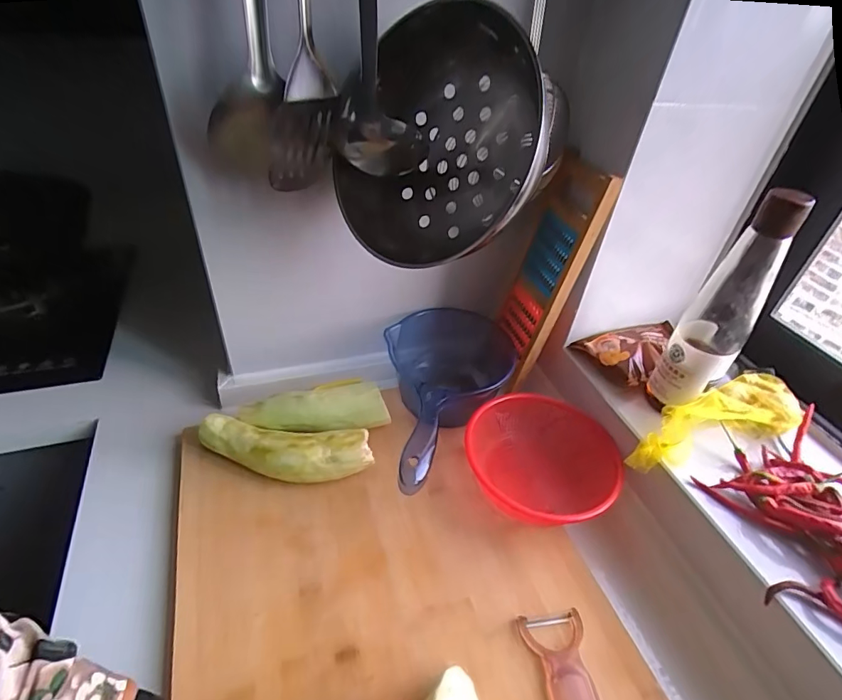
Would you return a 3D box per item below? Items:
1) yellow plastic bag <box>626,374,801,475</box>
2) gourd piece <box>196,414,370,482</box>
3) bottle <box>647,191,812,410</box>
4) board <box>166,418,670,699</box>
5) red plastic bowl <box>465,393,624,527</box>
[{"bbox_3d":[0.335,0.081,0.513,0.230,0.047,0.076,-15,45,-24],"label":"yellow plastic bag"},{"bbox_3d":[-0.159,0.116,0.536,0.199,0.051,0.055,8,40,2],"label":"gourd piece"},{"bbox_3d":[0.314,-0.047,0.471,0.060,0.232,0.068,32,47,27],"label":"bottle"},{"bbox_3d":[0.001,0.286,0.395,0.395,0.026,0.555,-10,43,-18],"label":"board"},{"bbox_3d":[0.138,0.131,0.549,0.142,0.071,0.169,-27,50,-33],"label":"red plastic bowl"}]

